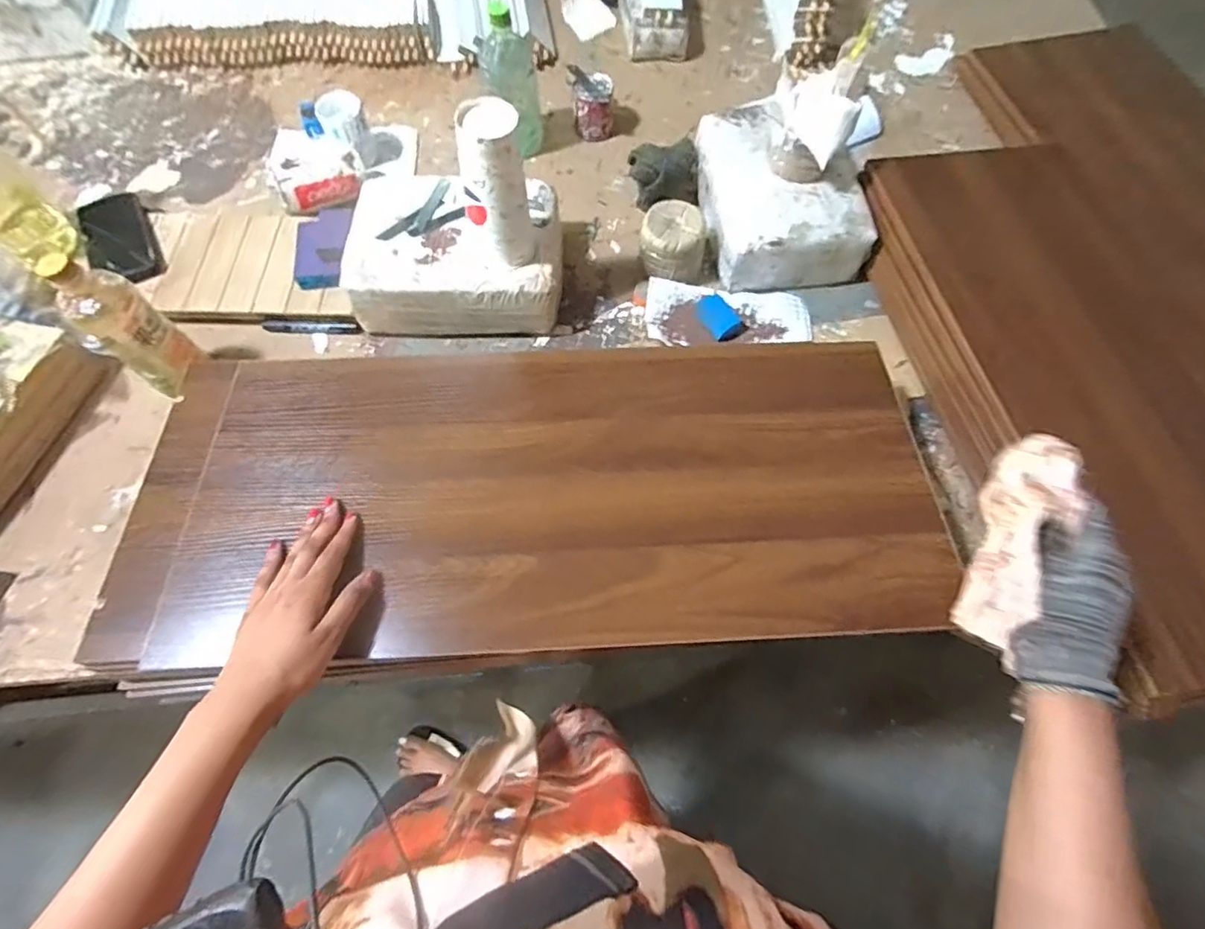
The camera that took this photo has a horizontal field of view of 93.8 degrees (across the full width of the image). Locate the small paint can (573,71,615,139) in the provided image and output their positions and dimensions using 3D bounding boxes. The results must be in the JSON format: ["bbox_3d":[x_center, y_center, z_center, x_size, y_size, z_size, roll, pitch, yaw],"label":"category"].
[{"bbox_3d":[-0.014,-0.579,0.915,0.069,0.079,0.057,-1,67,-1],"label":"small paint can"}]

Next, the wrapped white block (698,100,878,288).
[{"bbox_3d":[0.257,-0.395,0.829,0.210,0.092,0.267,-5,67,-3],"label":"wrapped white block"}]

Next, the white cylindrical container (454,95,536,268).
[{"bbox_3d":[-0.119,-0.310,0.634,0.080,0.160,0.075,-9,67,-5],"label":"white cylindrical container"}]

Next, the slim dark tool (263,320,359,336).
[{"bbox_3d":[-0.390,-0.186,0.763,0.123,0.013,0.019,-1,67,-1],"label":"slim dark tool"}]

